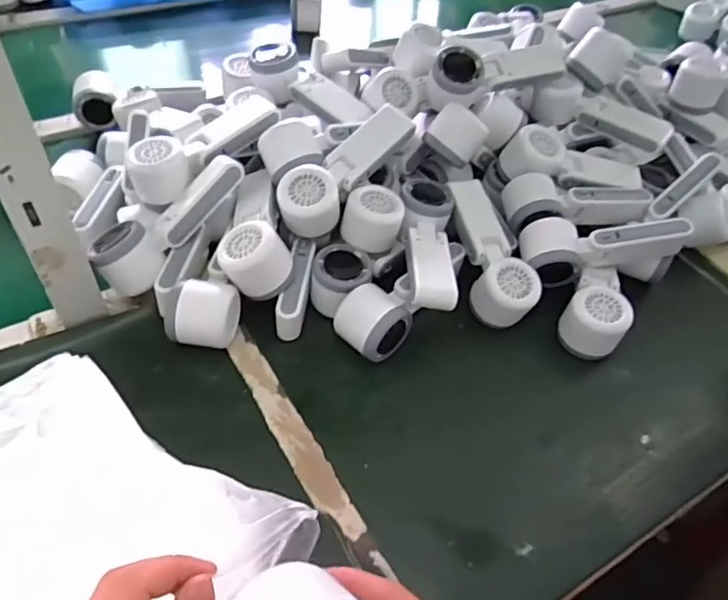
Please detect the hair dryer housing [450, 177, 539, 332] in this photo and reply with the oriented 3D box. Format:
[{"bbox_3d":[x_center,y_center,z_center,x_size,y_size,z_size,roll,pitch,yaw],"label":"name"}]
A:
[{"bbox_3d":[0.130,-0.054,0.607,0.060,0.049,0.166,-8,66,-12],"label":"hair dryer housing"}]

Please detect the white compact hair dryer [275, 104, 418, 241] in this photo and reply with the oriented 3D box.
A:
[{"bbox_3d":[-0.016,-0.133,0.587,0.054,0.049,0.167,38,73,23],"label":"white compact hair dryer"}]

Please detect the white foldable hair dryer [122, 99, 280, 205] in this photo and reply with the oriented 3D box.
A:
[{"bbox_3d":[-0.164,-0.159,0.609,0.059,0.044,0.169,37,57,23],"label":"white foldable hair dryer"}]

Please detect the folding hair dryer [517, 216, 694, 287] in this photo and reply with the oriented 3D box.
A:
[{"bbox_3d":[0.245,-0.063,0.613,0.168,0.059,0.061,-6,50,-11],"label":"folding hair dryer"}]

